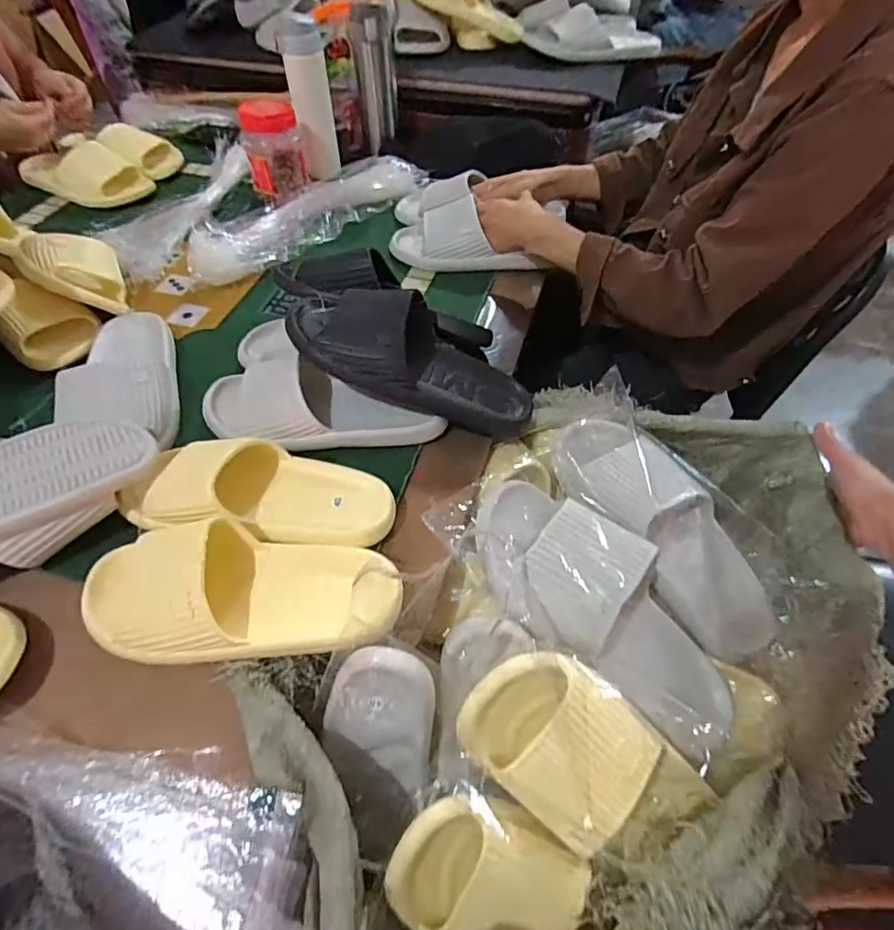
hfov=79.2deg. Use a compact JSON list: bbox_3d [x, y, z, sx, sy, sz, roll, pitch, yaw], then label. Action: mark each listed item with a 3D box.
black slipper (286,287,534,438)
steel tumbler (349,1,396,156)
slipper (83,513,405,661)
[{"bbox_3d":[-0.031,-0.117,0.578,0.273,0.077,0.100,24,53,-12],"label":"black slipper"},{"bbox_3d":[-0.126,-0.675,0.949,0.067,0.203,0.062,-4,53,-2],"label":"steel tumbler"},{"bbox_3d":[-0.172,0.101,0.440,0.262,0.071,0.110,1,53,1],"label":"slipper"}]

